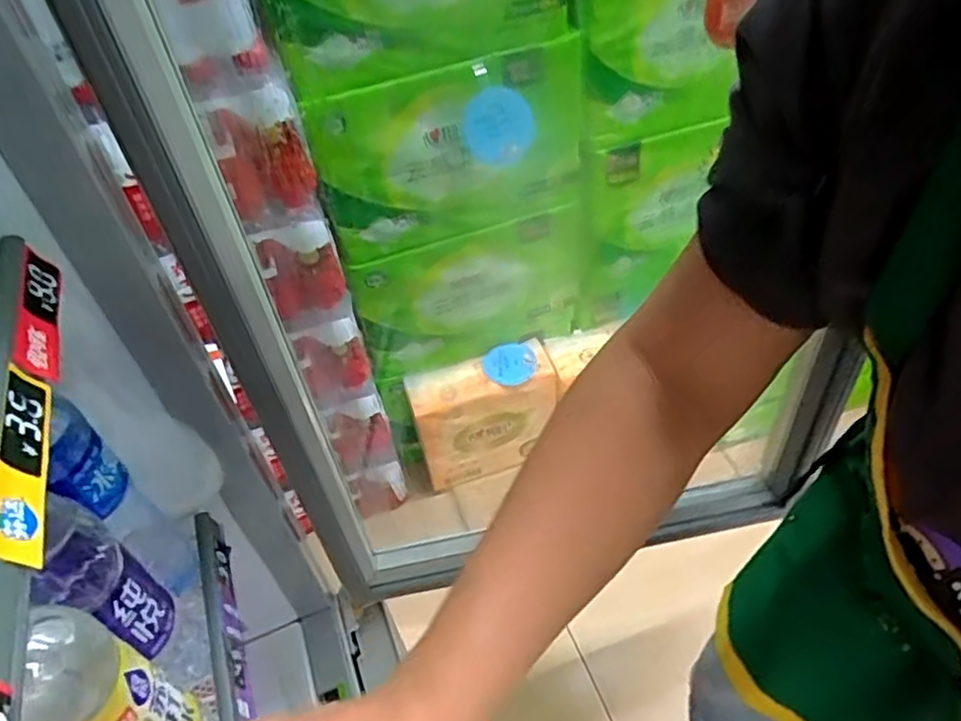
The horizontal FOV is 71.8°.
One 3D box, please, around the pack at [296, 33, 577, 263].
[{"bbox_3d":[-0.030,-0.288,0.963,0.392,0.253,0.112,-21,46,-13],"label":"pack"}]

